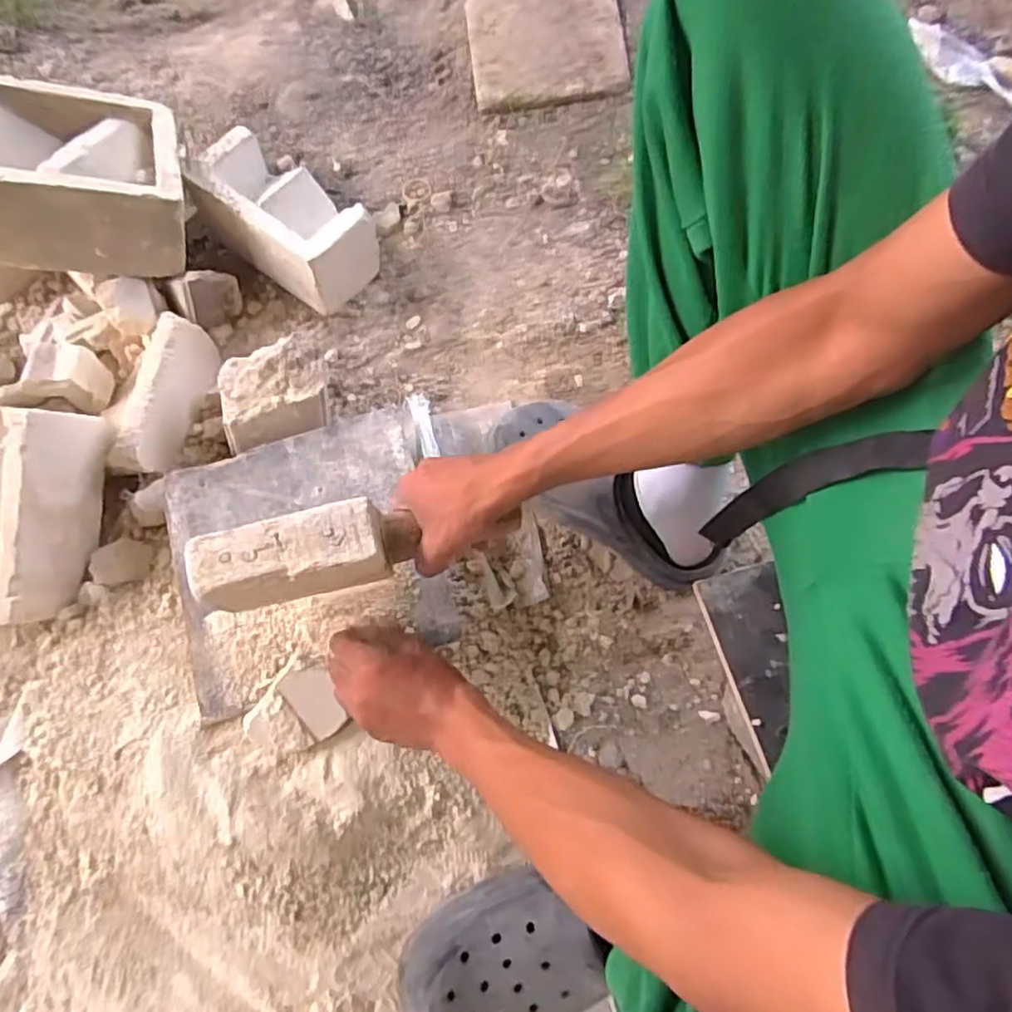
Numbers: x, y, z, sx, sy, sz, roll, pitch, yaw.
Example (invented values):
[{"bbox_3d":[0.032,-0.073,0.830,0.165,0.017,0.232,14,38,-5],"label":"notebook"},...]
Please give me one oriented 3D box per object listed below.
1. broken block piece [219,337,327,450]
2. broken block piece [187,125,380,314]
[{"bbox_3d":[-0.238,-0.117,0.697,0.109,0.060,0.100,-9,92,0],"label":"broken block piece"},{"bbox_3d":[-0.257,-0.333,0.778,0.195,0.101,0.110,32,74,10],"label":"broken block piece"}]

